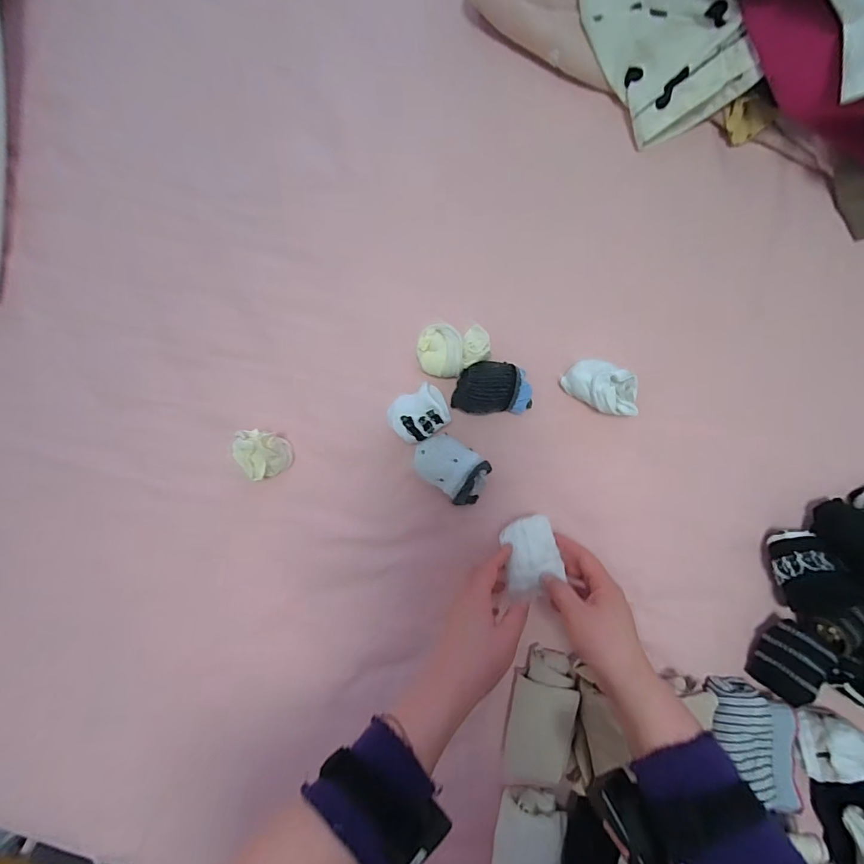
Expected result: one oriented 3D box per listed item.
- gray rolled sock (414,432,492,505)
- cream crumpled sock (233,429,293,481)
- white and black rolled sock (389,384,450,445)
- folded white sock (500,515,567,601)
[{"bbox_3d":[0.024,0.040,0.519,0.087,0.039,0.058,41,89,7],"label":"gray rolled sock"},{"bbox_3d":[-0.206,0.029,0.541,0.064,0.065,0.057,5,85,5],"label":"cream crumpled sock"},{"bbox_3d":[-0.015,-0.020,0.523,0.067,0.049,0.056,-29,83,1],"label":"white and black rolled sock"},{"bbox_3d":[0.103,0.129,0.473,0.060,0.034,0.071,-15,84,3],"label":"folded white sock"}]

